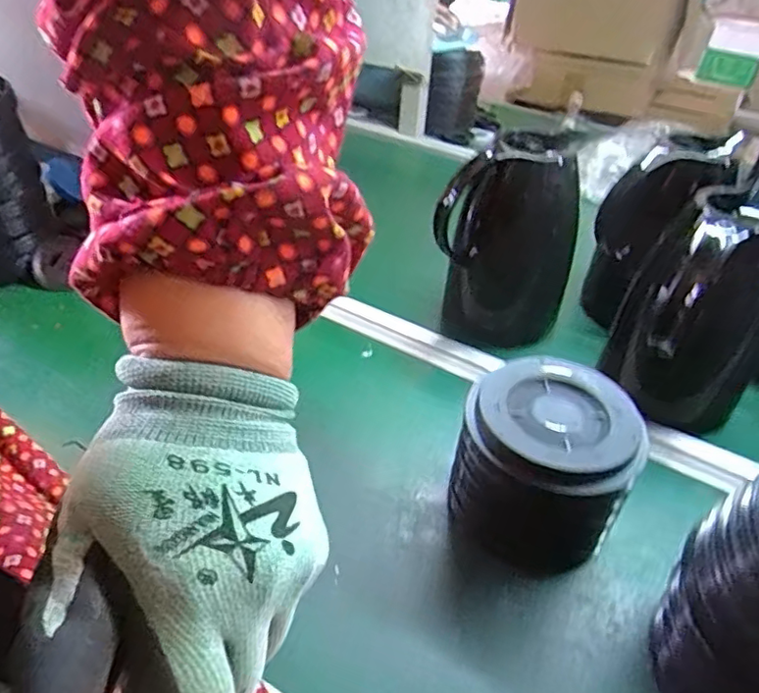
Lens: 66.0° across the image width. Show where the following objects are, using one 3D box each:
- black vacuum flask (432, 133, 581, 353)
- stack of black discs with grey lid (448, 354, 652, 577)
[{"bbox_3d":[0.137,-0.104,0.622,0.139,0.225,0.112,17,39,15],"label":"black vacuum flask"},{"bbox_3d":[0.114,0.089,0.424,0.116,0.108,0.120,28,43,27],"label":"stack of black discs with grey lid"}]

